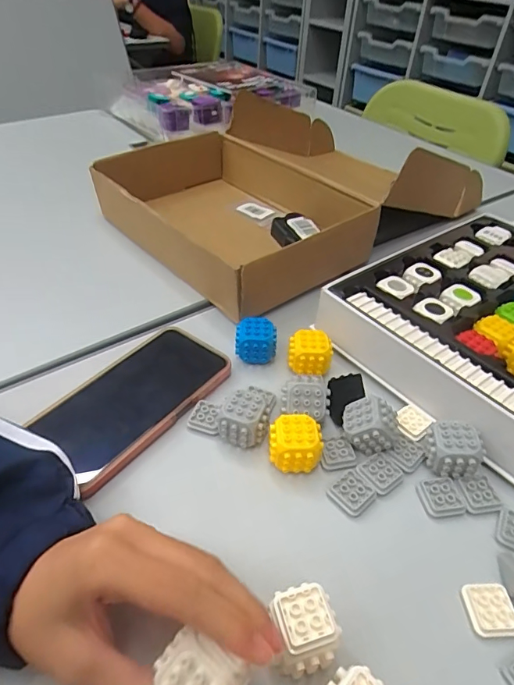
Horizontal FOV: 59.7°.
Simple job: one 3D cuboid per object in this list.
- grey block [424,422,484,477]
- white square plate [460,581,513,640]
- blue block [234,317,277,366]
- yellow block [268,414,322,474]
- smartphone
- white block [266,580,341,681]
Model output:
[{"bbox_3d":[0.142,0.078,0.328,0.036,0.032,0.030,0,42,-3],"label":"grey block"},{"bbox_3d":[0.138,0.159,0.265,0.027,0.006,0.029,0,42,-3],"label":"white square plate"},{"bbox_3d":[-0.001,0.001,0.412,0.036,0.038,0.030,3,42,0],"label":"blue block"},{"bbox_3d":[0.028,0.077,0.330,0.036,0.036,0.032,3,42,0],"label":"yellow block"},{"bbox_3d":[-0.098,0.042,0.369,0.083,0.013,0.154,31,53,24],"label":"smartphone"},{"bbox_3d":[0.024,0.154,0.237,0.030,0.039,0.033,-10,43,-14],"label":"white block"}]

